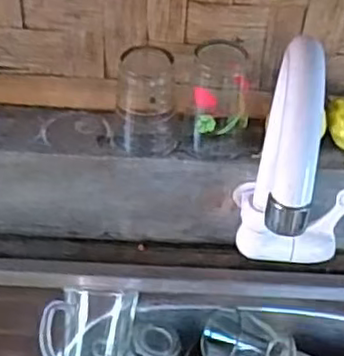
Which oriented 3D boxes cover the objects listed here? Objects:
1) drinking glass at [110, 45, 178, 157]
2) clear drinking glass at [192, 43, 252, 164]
[{"bbox_3d":[-0.024,-0.078,0.635,0.064,0.089,0.069,5,49,1],"label":"drinking glass"},{"bbox_3d":[0.043,-0.071,0.624,0.054,0.103,0.053,4,49,-1],"label":"clear drinking glass"}]

